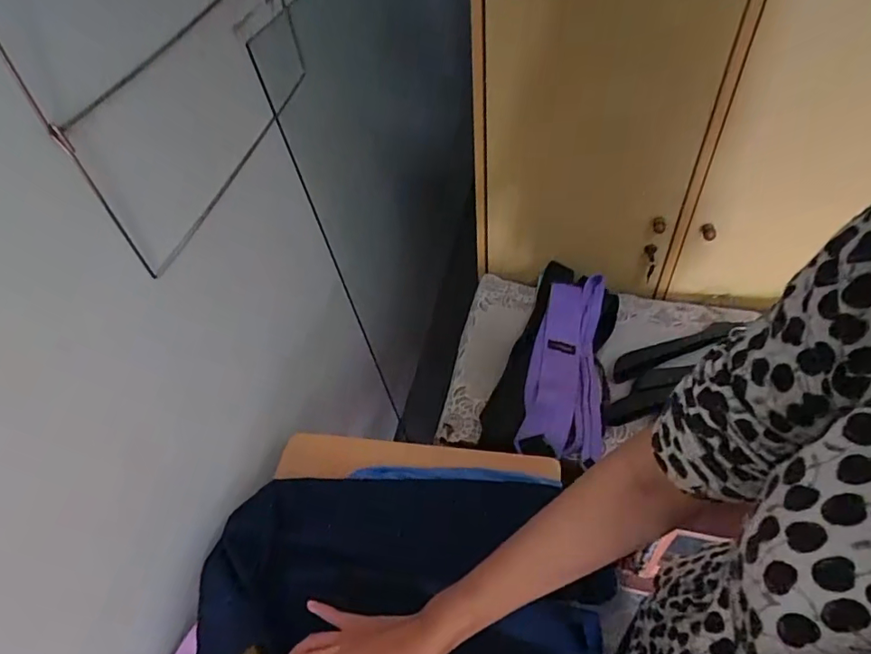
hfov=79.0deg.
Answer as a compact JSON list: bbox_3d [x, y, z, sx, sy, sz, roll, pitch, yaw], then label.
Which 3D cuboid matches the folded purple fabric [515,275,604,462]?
[{"bbox_3d":[0.223,0.054,0.876,0.130,0.071,0.333,8,68,12],"label":"folded purple fabric"}]

